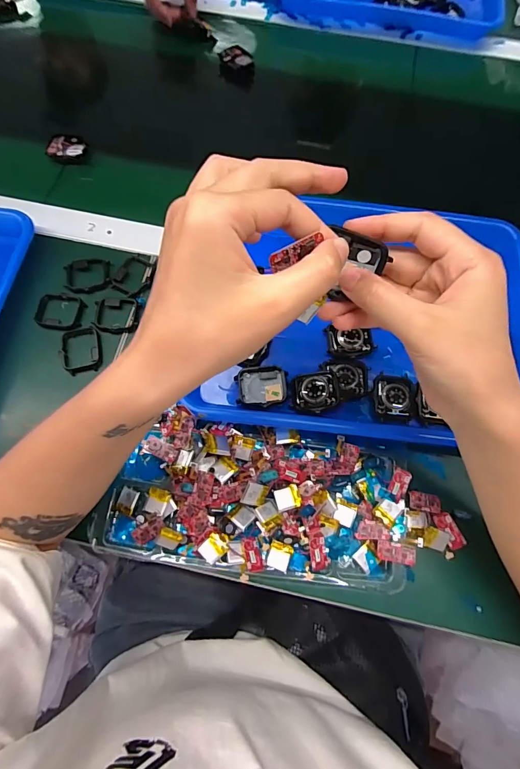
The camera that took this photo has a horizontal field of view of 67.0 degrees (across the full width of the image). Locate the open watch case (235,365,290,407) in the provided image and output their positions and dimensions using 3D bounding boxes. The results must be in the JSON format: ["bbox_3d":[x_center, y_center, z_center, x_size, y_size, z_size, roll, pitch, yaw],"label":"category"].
[{"bbox_3d":[0.002,0.002,0.353,0.045,0.015,0.036,-4,70,-3],"label":"open watch case"}]

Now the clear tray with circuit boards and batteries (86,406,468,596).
[{"bbox_3d":[0.019,0.100,0.335,0.288,0.032,0.124,9,70,2],"label":"clear tray with circuit boards and batteries"}]

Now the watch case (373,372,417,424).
[{"bbox_3d":[0.122,0.013,0.355,0.036,0.006,0.040,6,70,1],"label":"watch case"}]

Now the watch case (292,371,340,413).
[{"bbox_3d":[0.049,0.006,0.351,0.040,0.013,0.036,-3,70,-3],"label":"watch case"}]

